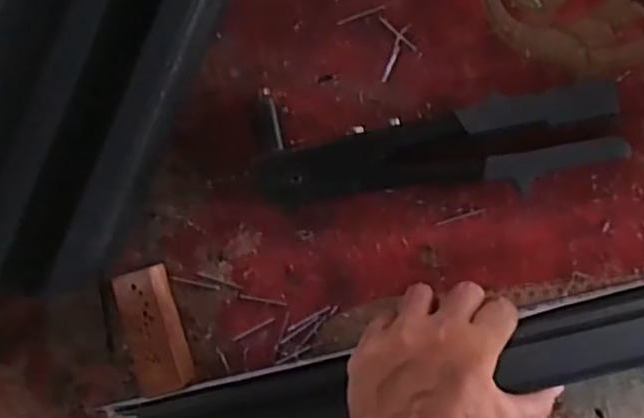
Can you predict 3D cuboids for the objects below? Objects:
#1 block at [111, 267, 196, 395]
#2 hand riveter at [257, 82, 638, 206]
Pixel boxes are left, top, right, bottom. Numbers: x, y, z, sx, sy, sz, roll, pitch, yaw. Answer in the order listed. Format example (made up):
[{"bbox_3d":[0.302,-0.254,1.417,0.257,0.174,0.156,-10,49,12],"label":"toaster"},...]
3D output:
[{"bbox_3d":[-0.120,0.085,0.487,0.032,0.040,0.085,-15,93,4],"label":"block"},{"bbox_3d":[0.081,-0.044,0.473,0.246,0.032,0.072,-2,94,3],"label":"hand riveter"}]

